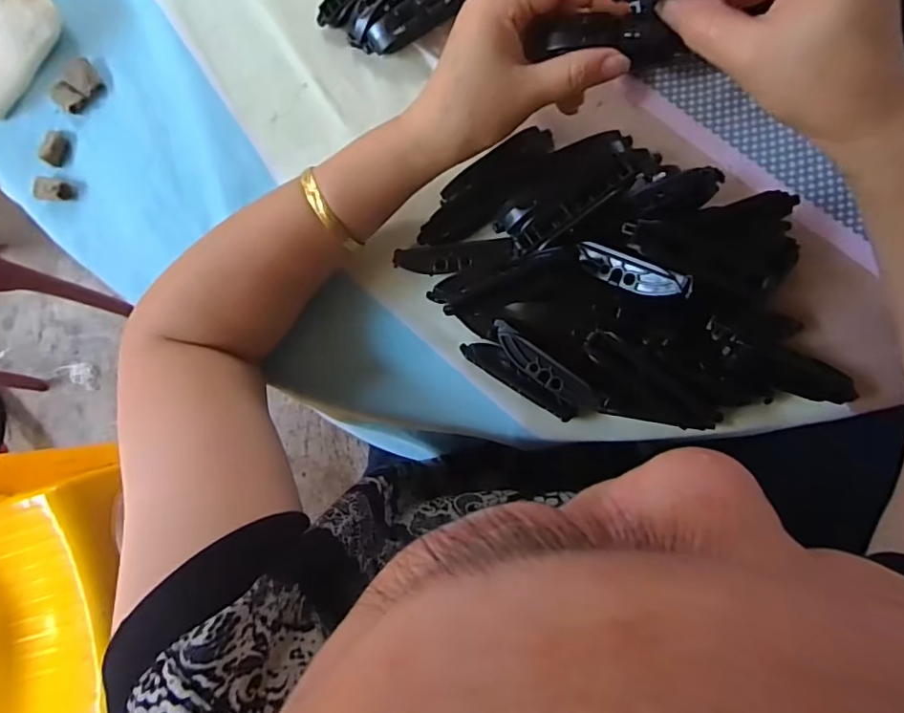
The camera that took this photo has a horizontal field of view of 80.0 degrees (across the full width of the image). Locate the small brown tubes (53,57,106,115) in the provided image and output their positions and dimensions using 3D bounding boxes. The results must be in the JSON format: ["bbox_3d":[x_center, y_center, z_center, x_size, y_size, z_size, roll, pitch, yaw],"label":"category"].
[{"bbox_3d":[-0.276,-0.198,0.396,0.037,0.010,0.028,-45,83,5],"label":"small brown tubes"}]

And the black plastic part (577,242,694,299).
[{"bbox_3d":[0.100,-0.047,0.302,0.066,0.009,0.018,28,93,34],"label":"black plastic part"}]

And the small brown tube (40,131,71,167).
[{"bbox_3d":[-0.293,-0.153,0.397,0.015,0.013,0.023,23,92,8],"label":"small brown tube"}]

